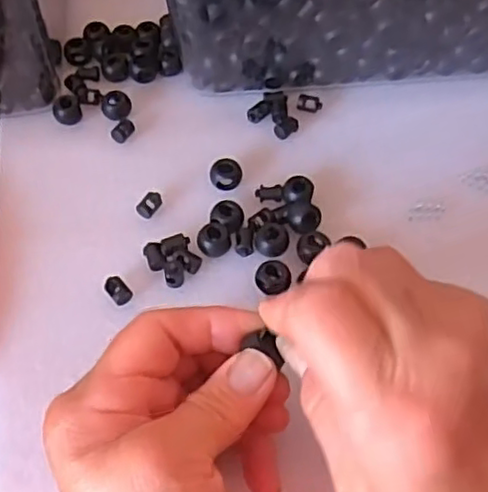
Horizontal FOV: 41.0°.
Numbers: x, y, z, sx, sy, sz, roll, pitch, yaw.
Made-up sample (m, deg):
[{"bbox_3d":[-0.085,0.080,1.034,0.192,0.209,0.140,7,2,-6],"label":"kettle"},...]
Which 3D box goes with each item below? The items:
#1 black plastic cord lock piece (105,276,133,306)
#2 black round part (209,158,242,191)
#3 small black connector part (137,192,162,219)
[{"bbox_3d":[-0.063,0.023,0.327,0.010,0.007,0.014,-38,65,-22],"label":"black plastic cord lock piece"},{"bbox_3d":[-0.010,-0.040,0.364,0.018,0.010,0.015,-9,57,-6],"label":"black round part"},{"bbox_3d":[-0.051,-0.022,0.356,0.009,0.005,0.016,27,61,16],"label":"small black connector part"}]

